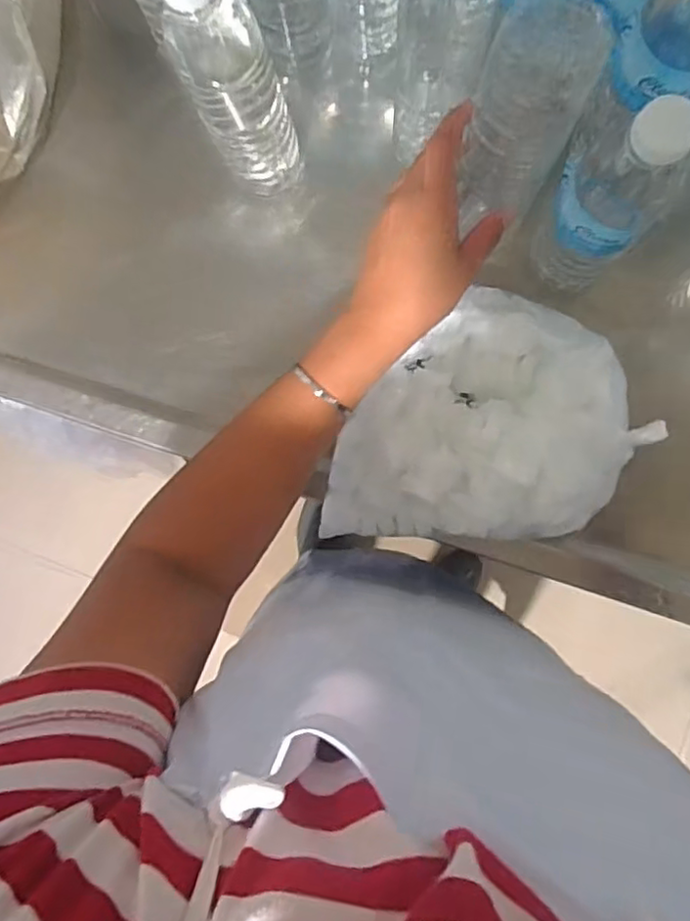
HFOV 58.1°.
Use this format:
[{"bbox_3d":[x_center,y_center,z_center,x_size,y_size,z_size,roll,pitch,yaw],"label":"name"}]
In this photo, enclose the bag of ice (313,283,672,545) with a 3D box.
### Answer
[{"bbox_3d":[0.100,-0.034,0.455,0.223,0.055,0.183,3,84,6],"label":"bag of ice"}]

